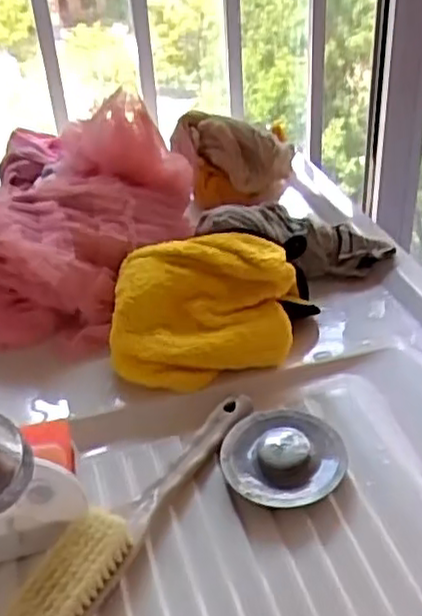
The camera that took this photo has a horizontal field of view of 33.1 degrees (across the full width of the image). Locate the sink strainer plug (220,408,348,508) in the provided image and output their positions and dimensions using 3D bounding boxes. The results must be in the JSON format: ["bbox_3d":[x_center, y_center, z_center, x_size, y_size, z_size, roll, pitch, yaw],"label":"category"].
[{"bbox_3d":[0.049,0.099,0.484,0.082,0.025,0.083,-2,36,1],"label":"sink strainer plug"}]

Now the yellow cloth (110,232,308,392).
[{"bbox_3d":[-0.005,0.003,0.556,0.140,0.040,0.118,2,80,0],"label":"yellow cloth"}]

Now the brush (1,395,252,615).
[{"bbox_3d":[-0.047,0.125,0.456,0.036,0.034,0.222,19,41,28],"label":"brush"}]

